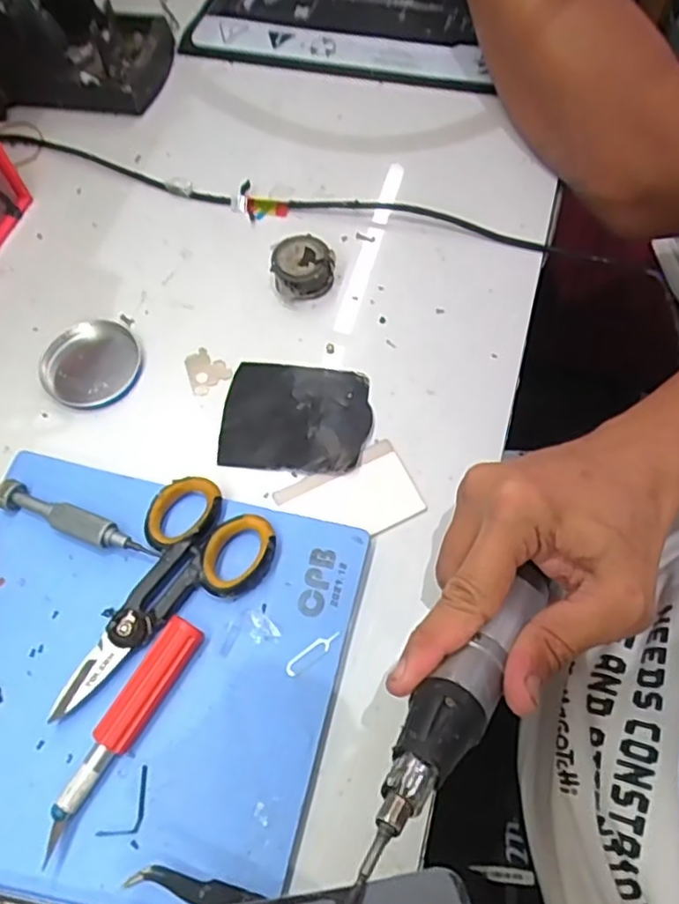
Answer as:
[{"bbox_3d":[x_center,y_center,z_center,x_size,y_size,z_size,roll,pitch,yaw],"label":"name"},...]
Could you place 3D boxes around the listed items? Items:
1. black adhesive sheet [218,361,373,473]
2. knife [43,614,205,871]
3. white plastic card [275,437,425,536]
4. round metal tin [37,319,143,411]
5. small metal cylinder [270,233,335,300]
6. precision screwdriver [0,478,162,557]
[{"bbox_3d":[-0.028,-0.024,0.398,0.091,0.009,0.075,6,66,6],"label":"black adhesive sheet"},{"bbox_3d":[-0.106,0.136,0.313,0.019,0.017,0.115,28,70,14],"label":"knife"},{"bbox_3d":[0.006,0.027,0.374,0.075,0.006,0.050,-23,62,-14],"label":"white plastic card"},{"bbox_3d":[-0.161,-0.059,0.422,0.059,0.015,0.064,-1,66,2],"label":"round metal tin"},{"bbox_3d":[-0.027,-0.126,0.438,0.041,0.025,0.038,-1,66,2],"label":"small metal cylinder"},{"bbox_3d":[-0.149,0.039,0.362,0.104,0.009,0.017,19,68,11],"label":"precision screwdriver"}]

